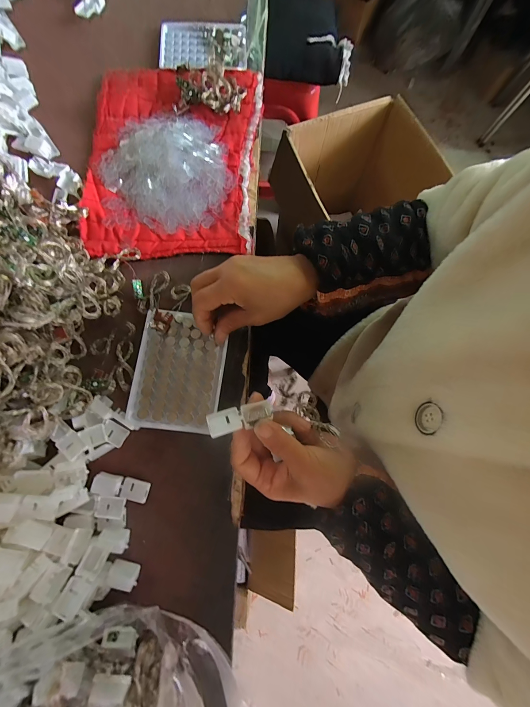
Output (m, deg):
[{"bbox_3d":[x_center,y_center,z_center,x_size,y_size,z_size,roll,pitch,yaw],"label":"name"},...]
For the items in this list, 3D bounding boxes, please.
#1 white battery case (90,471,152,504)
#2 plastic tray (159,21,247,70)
[{"bbox_3d":[-0.148,0.138,0.285,0.055,0.012,0.020,15,77,2],"label":"white battery case"},{"bbox_3d":[-0.096,-0.477,0.425,0.132,0.009,0.096,-3,77,-2],"label":"plastic tray"}]

